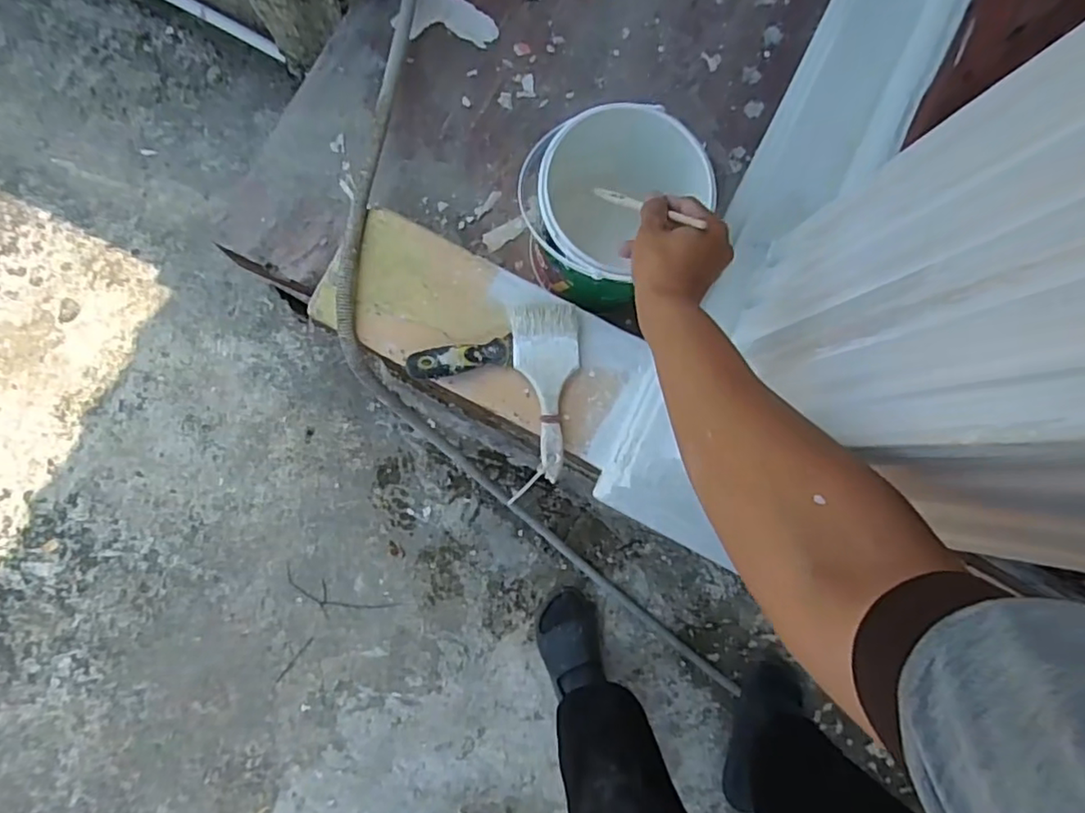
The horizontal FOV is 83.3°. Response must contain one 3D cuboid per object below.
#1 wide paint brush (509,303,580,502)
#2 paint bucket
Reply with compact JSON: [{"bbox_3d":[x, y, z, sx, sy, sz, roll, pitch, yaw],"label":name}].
[{"bbox_3d":[-0.002,-0.010,0.667,0.074,0.013,0.210,6,85,-6],"label":"wide paint brush"},{"bbox_3d":[0.063,-0.221,0.698,0.201,0.190,0.171,38,82,-3],"label":"paint bucket"}]

